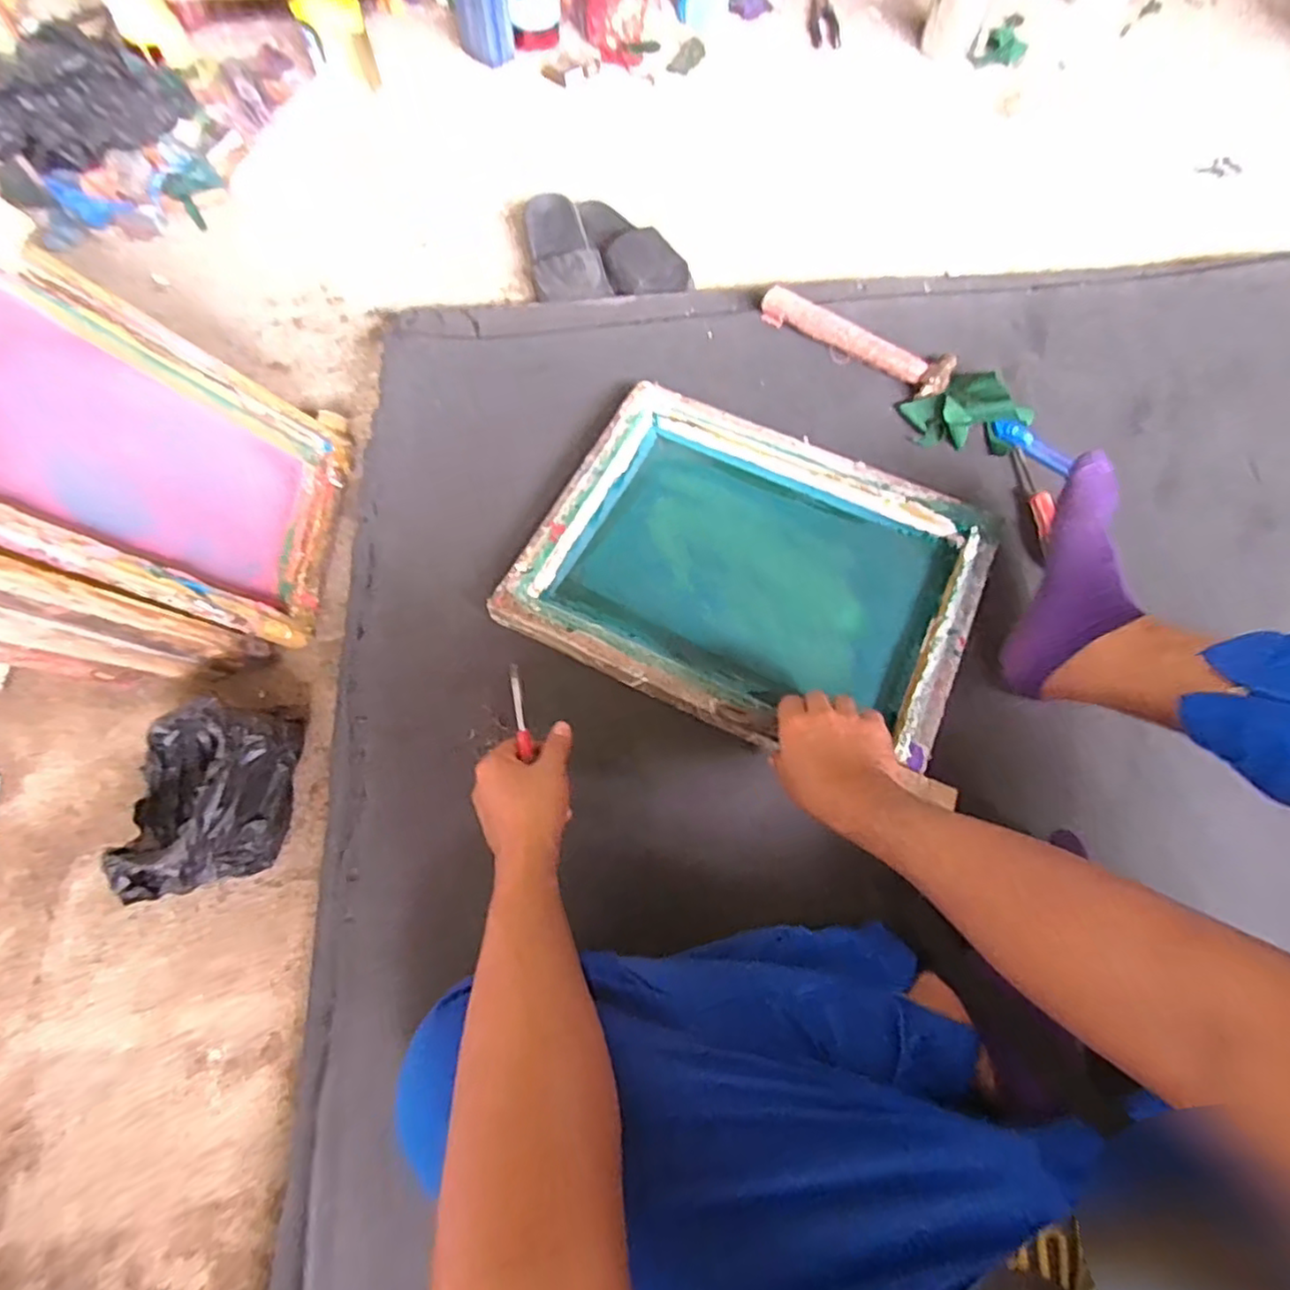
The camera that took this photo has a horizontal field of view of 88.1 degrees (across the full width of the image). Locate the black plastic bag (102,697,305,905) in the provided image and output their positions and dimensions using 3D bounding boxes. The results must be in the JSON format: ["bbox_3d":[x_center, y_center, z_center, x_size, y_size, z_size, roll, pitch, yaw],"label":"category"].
[{"bbox_3d":[-0.432,0.150,0.659,0.140,0.132,0.186,-2,66,-2],"label":"black plastic bag"}]

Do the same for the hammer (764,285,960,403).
[{"bbox_3d":[0.278,-0.405,0.891,0.267,0.041,0.067,29,68,11],"label":"hammer"}]

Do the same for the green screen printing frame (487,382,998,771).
[{"bbox_3d":[0.117,-0.079,0.732,0.447,0.050,0.357,27,68,10],"label":"green screen printing frame"}]

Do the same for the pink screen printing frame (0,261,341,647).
[{"bbox_3d":[-0.506,-0.185,0.677,0.040,0.370,0.266,-17,60,28],"label":"pink screen printing frame"}]

